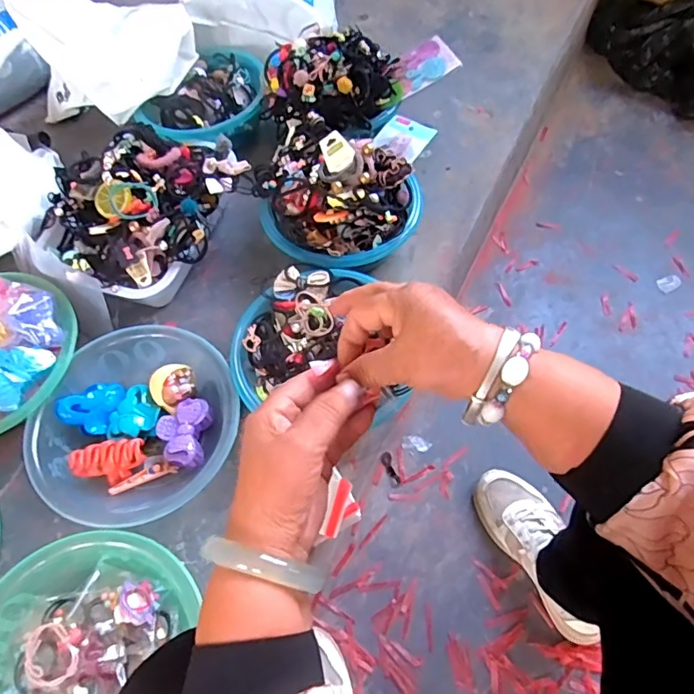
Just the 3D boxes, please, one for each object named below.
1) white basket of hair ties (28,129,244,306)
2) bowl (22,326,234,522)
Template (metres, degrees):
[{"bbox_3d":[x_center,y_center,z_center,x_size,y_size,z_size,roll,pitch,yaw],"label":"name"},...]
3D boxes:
[{"bbox_3d":[-0.273,-0.192,0.746,0.208,0.125,0.295,37,70,20],"label":"white basket of hair ties"},{"bbox_3d":[-0.250,0.090,0.633,0.225,0.077,0.214,-1,60,2],"label":"bowl"}]

